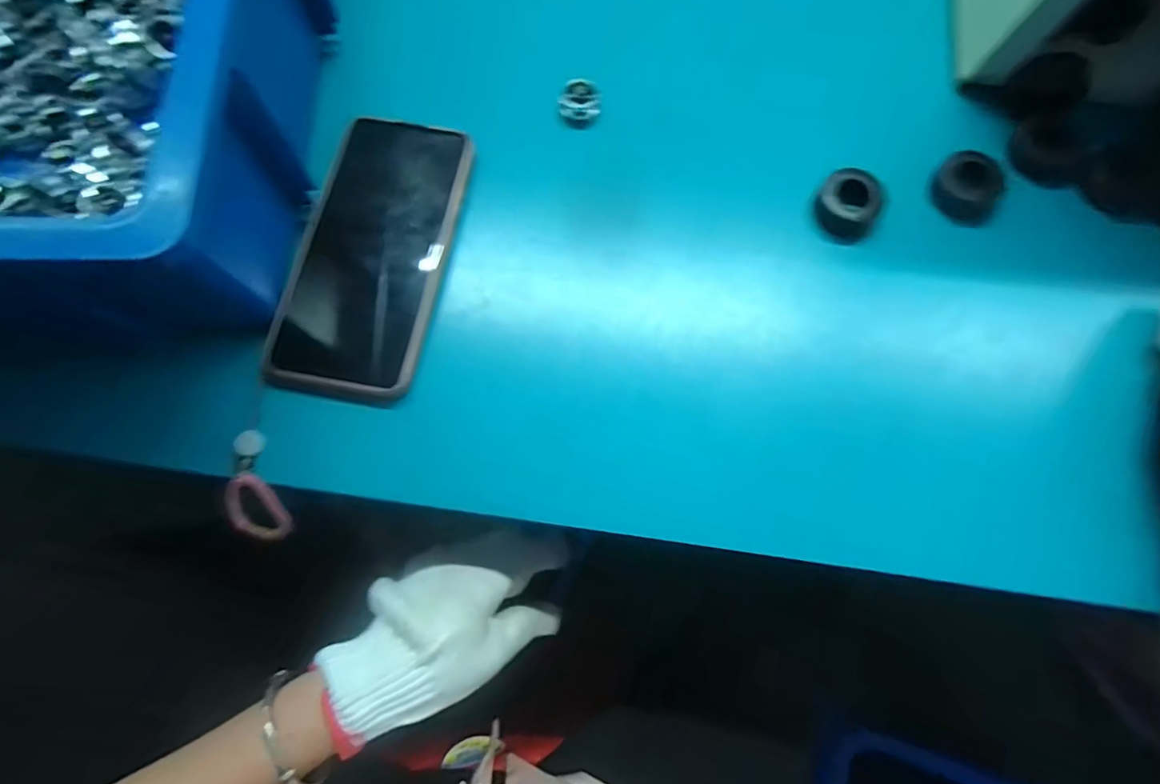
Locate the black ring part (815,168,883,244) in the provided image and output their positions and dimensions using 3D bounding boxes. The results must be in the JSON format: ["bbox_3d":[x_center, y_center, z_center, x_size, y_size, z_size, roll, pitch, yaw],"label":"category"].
[{"bbox_3d":[0.160,-0.111,0.329,0.036,0.018,0.039,0,68,0],"label":"black ring part"}]

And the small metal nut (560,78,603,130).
[{"bbox_3d":[0.001,-0.184,0.354,0.022,0.017,0.024,0,68,0],"label":"small metal nut"}]

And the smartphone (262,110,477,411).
[{"bbox_3d":[-0.118,-0.081,0.318,0.080,0.015,0.171,9,74,3],"label":"smartphone"}]

